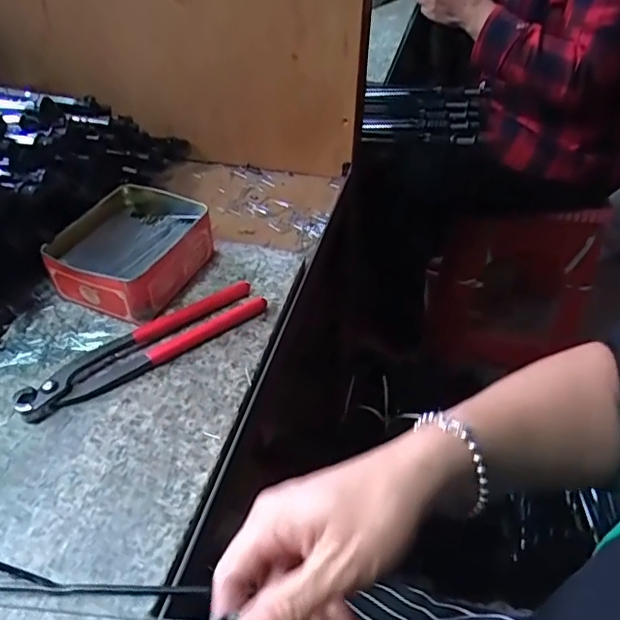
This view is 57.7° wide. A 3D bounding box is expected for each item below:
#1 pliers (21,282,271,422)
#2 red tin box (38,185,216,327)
[{"bbox_3d":[-0.124,0.028,0.431,0.193,0.018,0.036,-25,49,-27],"label":"pliers"},{"bbox_3d":[-0.151,-0.051,0.490,0.104,0.055,0.131,19,45,18],"label":"red tin box"}]

